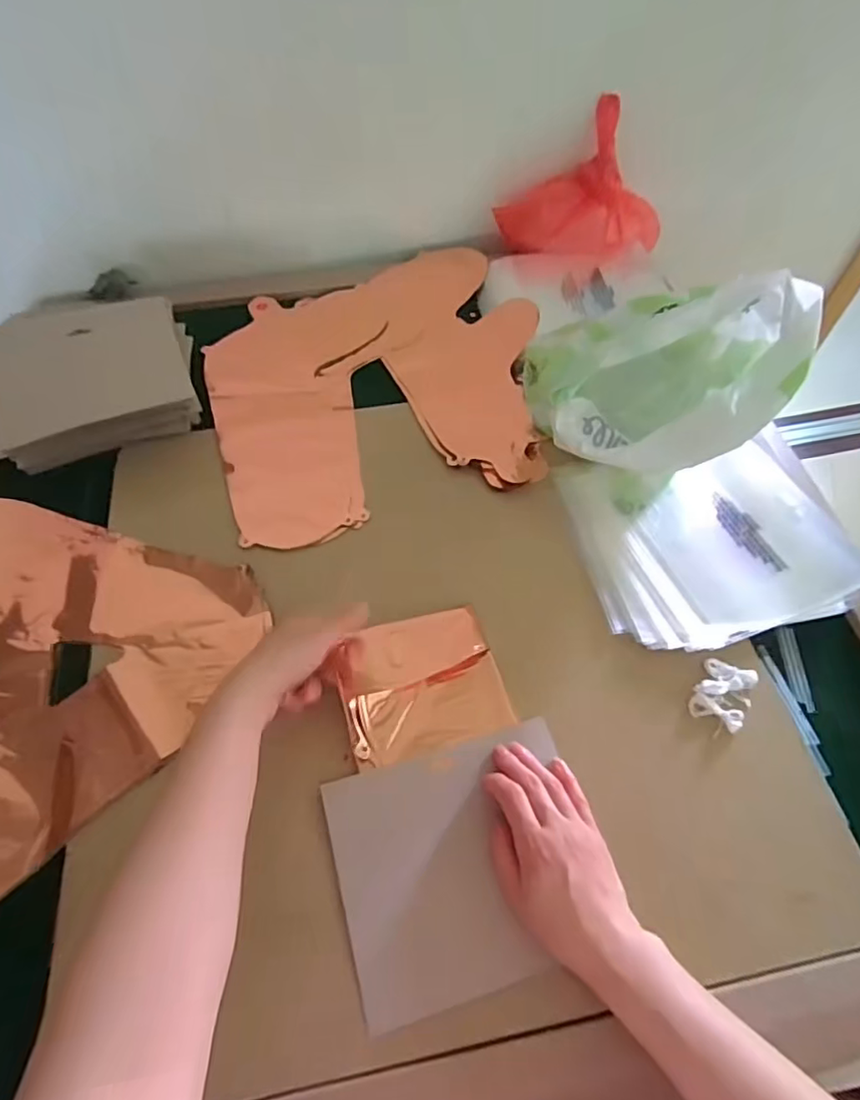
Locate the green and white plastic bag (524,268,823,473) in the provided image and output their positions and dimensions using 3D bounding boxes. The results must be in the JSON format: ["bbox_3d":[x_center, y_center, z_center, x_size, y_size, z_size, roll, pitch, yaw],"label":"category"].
[{"bbox_3d":[0.232,-0.170,0.585,0.237,0.164,0.188,-8,58,-6],"label":"green and white plastic bag"}]

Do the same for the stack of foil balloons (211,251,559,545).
[{"bbox_3d":[-0.057,-0.210,0.702,0.404,0.026,0.399,-17,60,-10],"label":"stack of foil balloons"}]

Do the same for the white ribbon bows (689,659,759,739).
[{"bbox_3d":[0.252,0.126,0.495,0.043,0.016,0.061,29,63,16],"label":"white ribbon bows"}]

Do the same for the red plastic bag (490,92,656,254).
[{"bbox_3d":[0.222,-0.503,0.807,0.219,0.132,0.136,-20,61,-12],"label":"red plastic bag"}]

